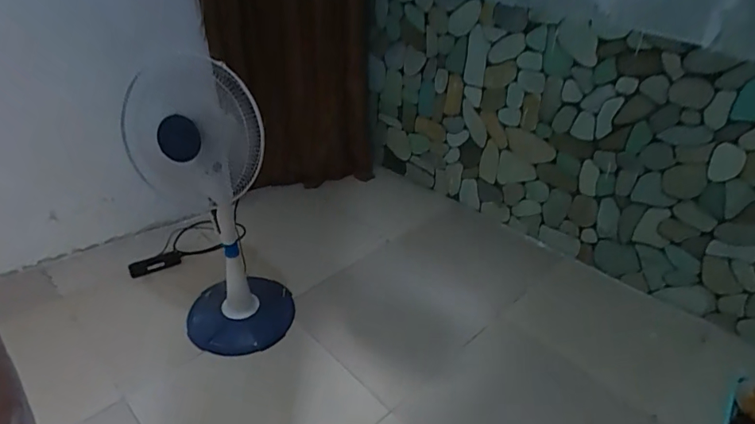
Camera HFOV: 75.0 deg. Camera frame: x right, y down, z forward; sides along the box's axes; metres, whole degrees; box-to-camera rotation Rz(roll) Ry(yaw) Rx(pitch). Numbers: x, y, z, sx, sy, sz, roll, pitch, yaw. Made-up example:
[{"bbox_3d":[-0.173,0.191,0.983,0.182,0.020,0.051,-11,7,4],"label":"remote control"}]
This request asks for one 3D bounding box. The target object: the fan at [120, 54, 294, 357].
[{"bbox_3d":[-0.509,0.035,1.574,0.382,1.006,0.418,-10,38,-17],"label":"fan"}]

